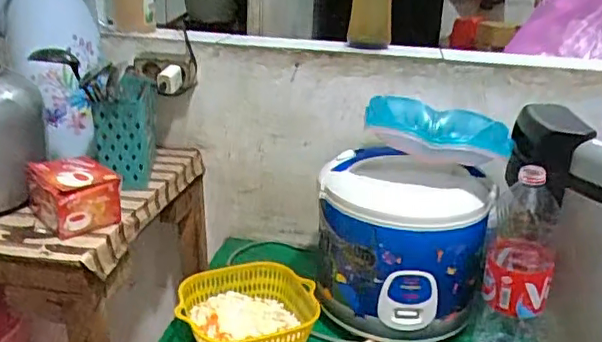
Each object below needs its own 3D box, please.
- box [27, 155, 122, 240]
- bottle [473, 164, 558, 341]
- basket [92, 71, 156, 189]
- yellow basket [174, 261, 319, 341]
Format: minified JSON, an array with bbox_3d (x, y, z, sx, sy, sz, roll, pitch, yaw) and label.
[{"bbox_3d":[-0.321,0.030,0.822,0.097,0.075,0.122,-14,27,-38],"label":"box"},{"bbox_3d":[0.293,0.152,0.790,0.089,0.318,0.076,10,22,19],"label":"bottle"},{"bbox_3d":[-0.293,-0.090,0.990,0.075,0.162,0.211,0,21,-8],"label":"basket"},{"bbox_3d":[-0.080,0.225,0.882,0.202,0.081,0.185,-2,21,-12],"label":"yellow basket"}]

